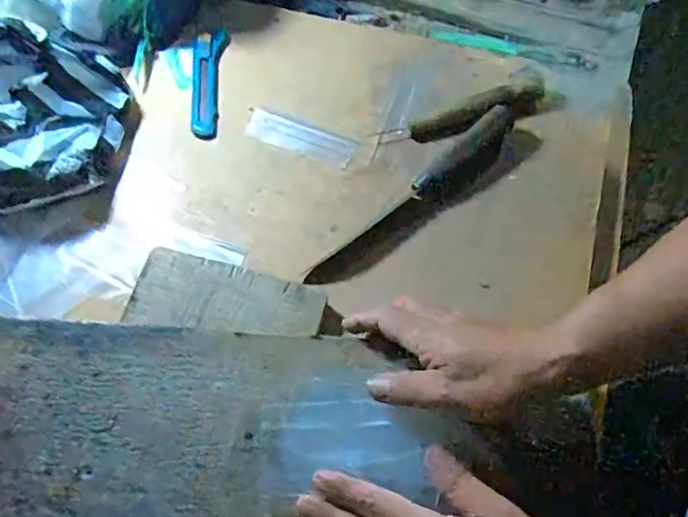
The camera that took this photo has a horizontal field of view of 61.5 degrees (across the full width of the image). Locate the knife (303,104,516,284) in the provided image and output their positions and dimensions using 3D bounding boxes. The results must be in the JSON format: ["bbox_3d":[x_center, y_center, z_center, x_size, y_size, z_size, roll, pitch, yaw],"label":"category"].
[{"bbox_3d":[0.074,-0.058,0.540,0.250,0.021,0.040,-39,73,-17],"label":"knife"}]

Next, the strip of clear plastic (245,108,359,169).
[{"bbox_3d":[-0.045,-0.122,0.582,0.111,0.004,0.037,20,67,7],"label":"strip of clear plastic"}]

